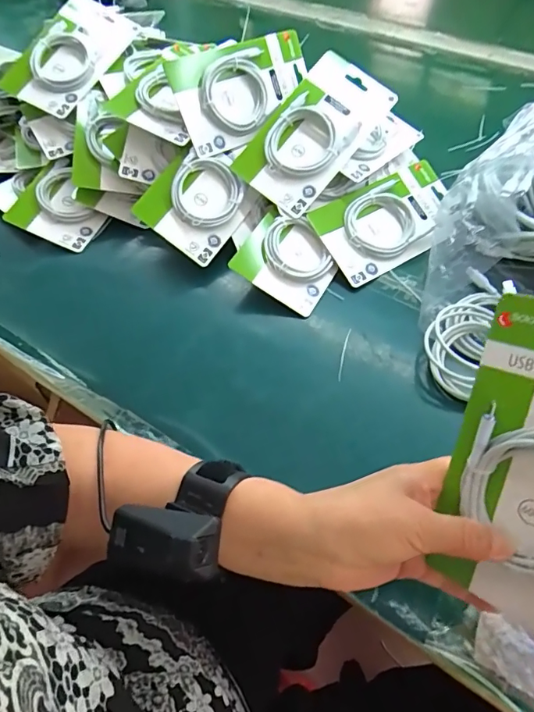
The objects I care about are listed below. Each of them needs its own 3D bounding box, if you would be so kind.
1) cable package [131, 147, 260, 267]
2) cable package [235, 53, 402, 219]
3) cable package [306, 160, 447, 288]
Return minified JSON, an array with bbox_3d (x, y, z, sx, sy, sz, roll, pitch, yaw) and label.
[{"bbox_3d":[-0.078,-0.173,0.517,0.104,0.025,0.123,37,77,-8],"label":"cable package"},{"bbox_3d":[0.052,-0.253,0.516,0.103,0.019,0.180,38,87,6],"label":"cable package"},{"bbox_3d":[0.144,-0.157,0.528,0.176,0.019,0.100,-29,81,-18],"label":"cable package"}]

